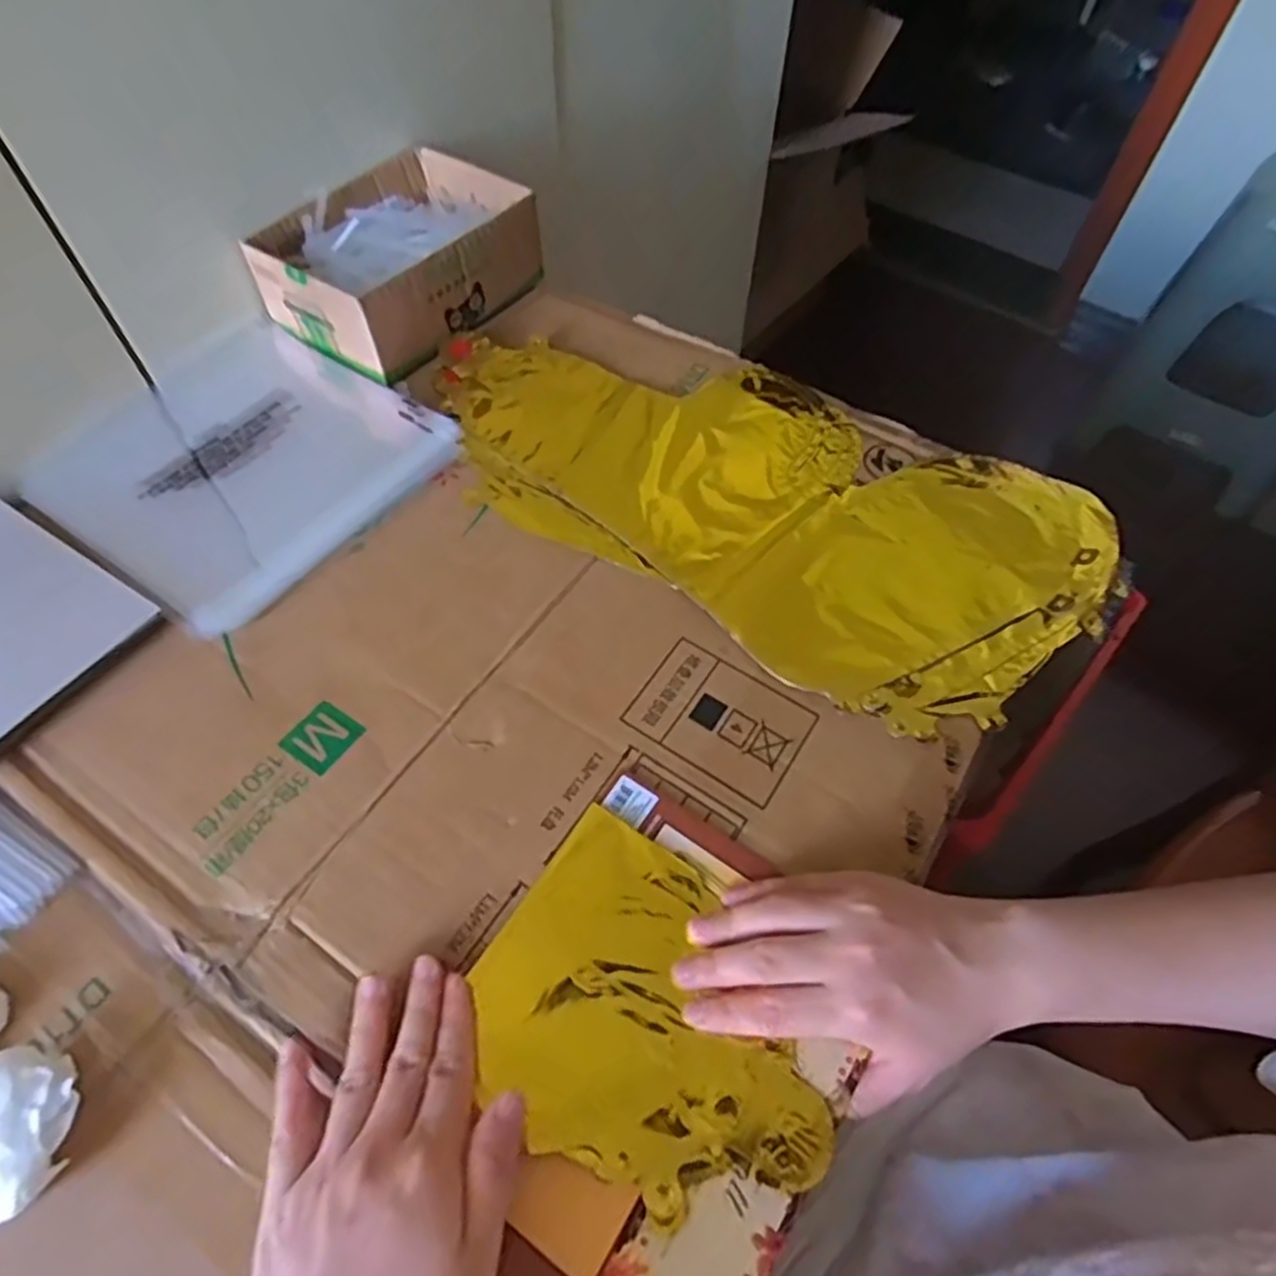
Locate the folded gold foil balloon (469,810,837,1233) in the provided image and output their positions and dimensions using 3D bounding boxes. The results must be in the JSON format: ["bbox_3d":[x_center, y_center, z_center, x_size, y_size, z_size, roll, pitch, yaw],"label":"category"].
[{"bbox_3d":[0.010,0.167,0.339,0.160,0.007,0.126,29,61,16],"label":"folded gold foil balloon"}]

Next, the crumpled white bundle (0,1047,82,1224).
[{"bbox_3d":[-0.241,0.192,0.295,0.044,0.024,0.052,13,57,7],"label":"crumpled white bundle"}]

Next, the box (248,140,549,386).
[{"bbox_3d":[-0.179,-0.291,0.588,0.134,0.063,0.183,31,61,18],"label":"box"}]

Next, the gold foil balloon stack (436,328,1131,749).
[{"bbox_3d":[0.072,-0.106,0.509,0.438,0.010,0.224,30,61,17],"label":"gold foil balloon stack"}]

